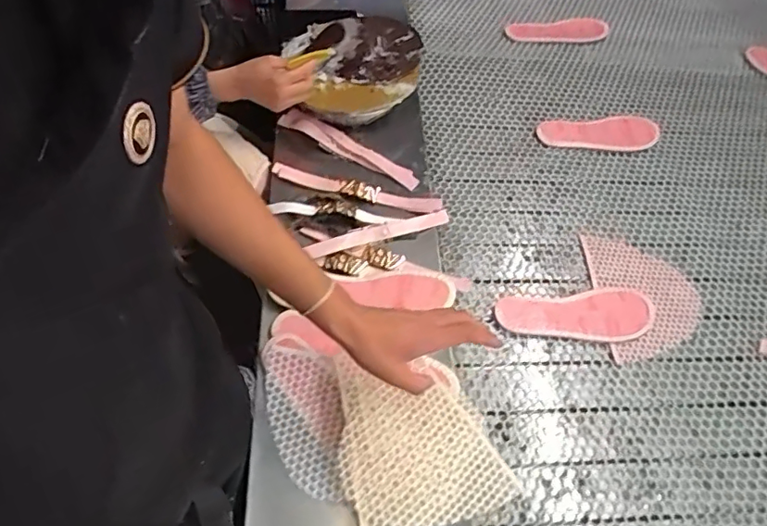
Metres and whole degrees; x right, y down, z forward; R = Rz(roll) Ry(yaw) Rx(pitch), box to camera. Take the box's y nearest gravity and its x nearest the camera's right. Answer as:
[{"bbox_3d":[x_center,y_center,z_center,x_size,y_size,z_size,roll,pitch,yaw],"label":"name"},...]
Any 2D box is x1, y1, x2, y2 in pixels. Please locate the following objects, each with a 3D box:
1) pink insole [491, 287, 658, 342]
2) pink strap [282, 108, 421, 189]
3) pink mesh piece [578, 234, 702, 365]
[{"bbox_3d":[0.278,0.076,0.793,0.235,0.011,0.083,-3,57,-7],"label":"pink insole"},{"bbox_3d":[-0.057,-0.186,0.889,0.249,0.020,0.034,31,62,15],"label":"pink strap"},{"bbox_3d":[0.396,0.047,0.833,0.160,0.009,0.219,1,56,-5],"label":"pink mesh piece"}]

